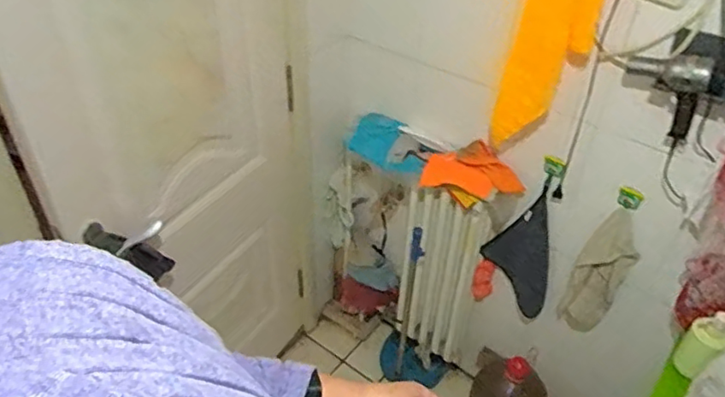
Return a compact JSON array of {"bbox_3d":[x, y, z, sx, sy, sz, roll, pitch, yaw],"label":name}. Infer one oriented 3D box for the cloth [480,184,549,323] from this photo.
[{"bbox_3d":[0.453,0.155,1.661,0.208,0.350,0.052,30,47,30],"label":"cloth"}]

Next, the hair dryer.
[{"bbox_3d":[0.609,-0.205,1.174,0.173,0.180,0.074,24,44,25],"label":"hair dryer"}]

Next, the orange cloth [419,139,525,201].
[{"bbox_3d":[0.304,-0.080,1.555,0.258,0.077,0.173,16,41,16],"label":"orange cloth"}]

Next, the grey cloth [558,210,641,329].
[{"bbox_3d":[0.615,0.204,1.512,0.122,0.403,0.057,17,41,18],"label":"grey cloth"}]

